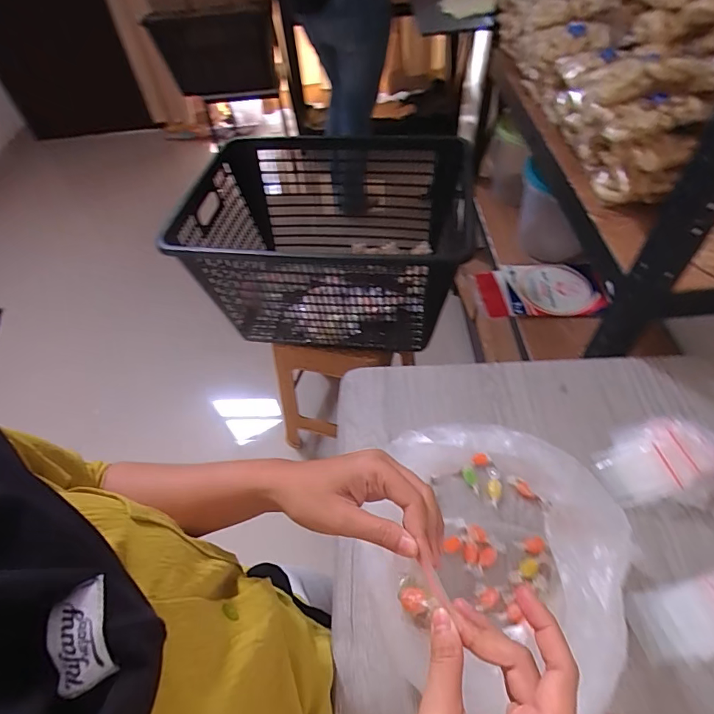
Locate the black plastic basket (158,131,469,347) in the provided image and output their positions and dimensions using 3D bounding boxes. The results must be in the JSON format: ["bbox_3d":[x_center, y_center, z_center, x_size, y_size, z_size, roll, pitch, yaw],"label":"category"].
[{"bbox_3d":[-0.061,-0.252,0.962,0.533,0.286,0.435,3,53,8],"label":"black plastic basket"}]

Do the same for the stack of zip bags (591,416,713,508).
[{"bbox_3d":[0.340,0.113,0.477,0.139,0.033,0.093,-11,52,-4],"label":"stack of zip bags"}]

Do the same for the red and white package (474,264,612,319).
[{"bbox_3d":[0.436,-0.152,1.042,0.272,0.053,0.177,-6,52,1],"label":"red and white package"}]

